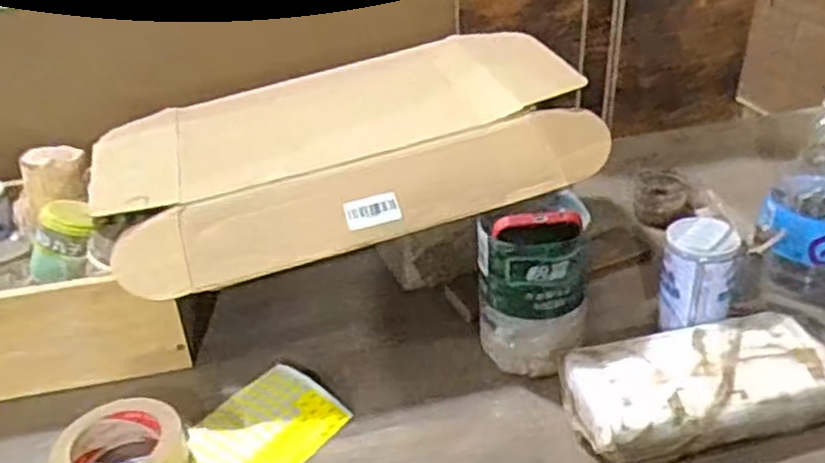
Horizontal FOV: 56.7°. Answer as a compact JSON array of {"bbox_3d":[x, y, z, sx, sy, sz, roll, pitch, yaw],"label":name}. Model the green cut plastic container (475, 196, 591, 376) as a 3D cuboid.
[{"bbox_3d":[0.116,0.048,0.732,0.106,0.165,0.100,2,32,11],"label":"green cut plastic container"}]

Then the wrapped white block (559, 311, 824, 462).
[{"bbox_3d":[0.257,0.138,0.679,0.238,0.058,0.117,-8,32,-6],"label":"wrapped white block"}]

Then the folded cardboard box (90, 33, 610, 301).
[{"bbox_3d":[-0.076,-0.101,0.842,0.510,0.089,0.360,-14,33,-15],"label":"folded cardboard box"}]

